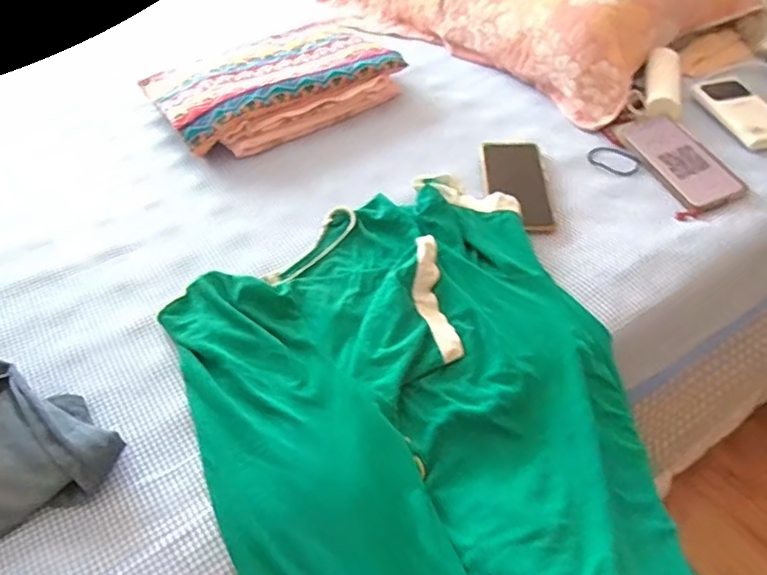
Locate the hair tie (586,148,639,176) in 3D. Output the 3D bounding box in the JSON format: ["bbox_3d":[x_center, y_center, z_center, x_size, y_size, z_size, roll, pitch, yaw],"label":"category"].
[{"bbox_3d":[0.296,-0.163,0.758,0.042,0.005,0.066,-35,52,-26],"label":"hair tie"}]

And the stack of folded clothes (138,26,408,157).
[{"bbox_3d":[-0.172,-0.315,0.909,0.332,0.065,0.245,-29,49,-21],"label":"stack of folded clothes"}]

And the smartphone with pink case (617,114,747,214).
[{"bbox_3d":[0.366,-0.162,0.738,0.078,0.012,0.175,-23,55,-2],"label":"smartphone with pink case"}]

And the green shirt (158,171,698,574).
[{"bbox_3d":[0.051,0.126,0.509,0.376,0.080,0.561,-21,47,-14],"label":"green shirt"}]

